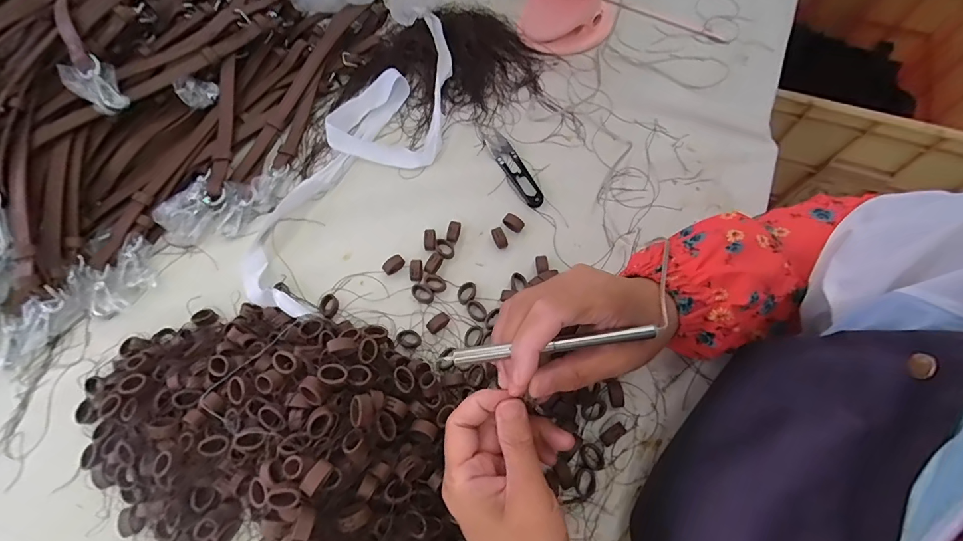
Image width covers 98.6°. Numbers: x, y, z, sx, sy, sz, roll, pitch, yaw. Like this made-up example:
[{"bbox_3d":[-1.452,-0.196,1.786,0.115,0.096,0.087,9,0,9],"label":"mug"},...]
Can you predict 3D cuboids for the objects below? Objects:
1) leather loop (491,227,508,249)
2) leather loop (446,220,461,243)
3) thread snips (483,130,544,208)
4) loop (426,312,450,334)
[{"bbox_3d":[0.018,-0.032,0.406,0.011,0.013,0.020,-18,69,-5],"label":"leather loop"},{"bbox_3d":[-0.027,-0.039,0.411,0.011,0.011,0.024,10,70,6],"label":"leather loop"},{"bbox_3d":[0.032,-0.113,0.440,0.022,0.006,0.111,-29,71,-9],"label":"thread snips"},{"bbox_3d":[-0.039,0.048,0.373,0.021,0.011,0.011,-36,72,-11],"label":"loop"}]

